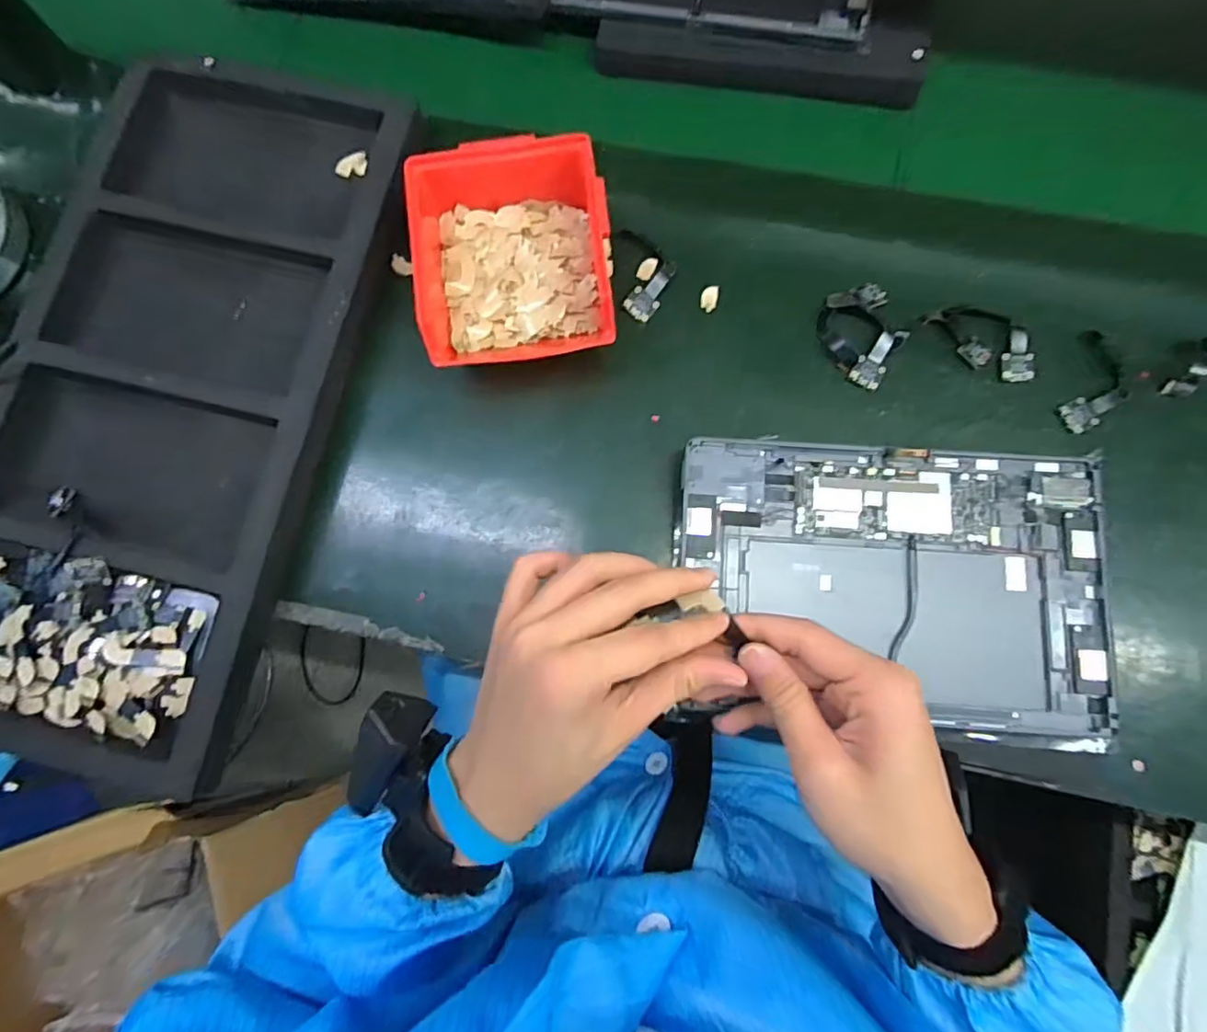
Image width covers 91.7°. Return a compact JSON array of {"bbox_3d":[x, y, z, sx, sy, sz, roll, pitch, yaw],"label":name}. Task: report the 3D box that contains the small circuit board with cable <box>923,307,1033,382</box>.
[{"bbox_3d":[0.267,-0.125,0.411,0.080,0.006,0.040,33,80,7],"label":"small circuit board with cable"}]

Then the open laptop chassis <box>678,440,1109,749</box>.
[{"bbox_3d":[0.175,0.042,0.365,0.255,0.022,0.170,4,78,2],"label":"open laptop chassis"}]

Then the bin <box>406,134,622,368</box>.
[{"bbox_3d":[-0.060,-0.174,0.402,0.121,0.074,0.135,-8,78,-1],"label":"bin"}]

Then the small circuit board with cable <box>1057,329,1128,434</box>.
[{"bbox_3d":[0.341,-0.091,0.406,0.036,0.008,0.074,21,79,5],"label":"small circuit board with cable"}]

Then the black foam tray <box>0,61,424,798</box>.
[{"bbox_3d":[-0.295,-0.086,0.402,0.237,0.051,0.492,12,78,4],"label":"black foam tray"}]

